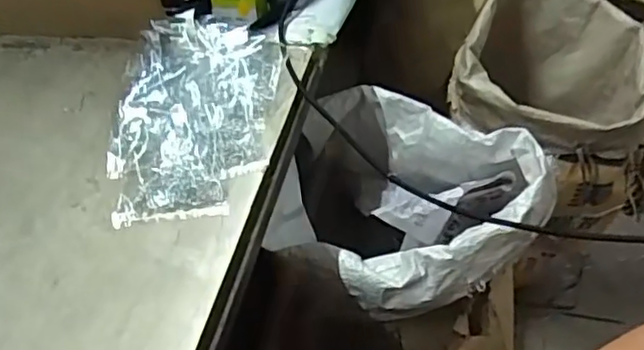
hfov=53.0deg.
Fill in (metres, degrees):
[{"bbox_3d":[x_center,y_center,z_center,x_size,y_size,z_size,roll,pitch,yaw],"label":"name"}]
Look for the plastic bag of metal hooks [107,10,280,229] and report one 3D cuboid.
[{"bbox_3d":[-0.121,-0.070,0.612,0.143,0.023,0.275,-4,44,4],"label":"plastic bag of metal hooks"}]

